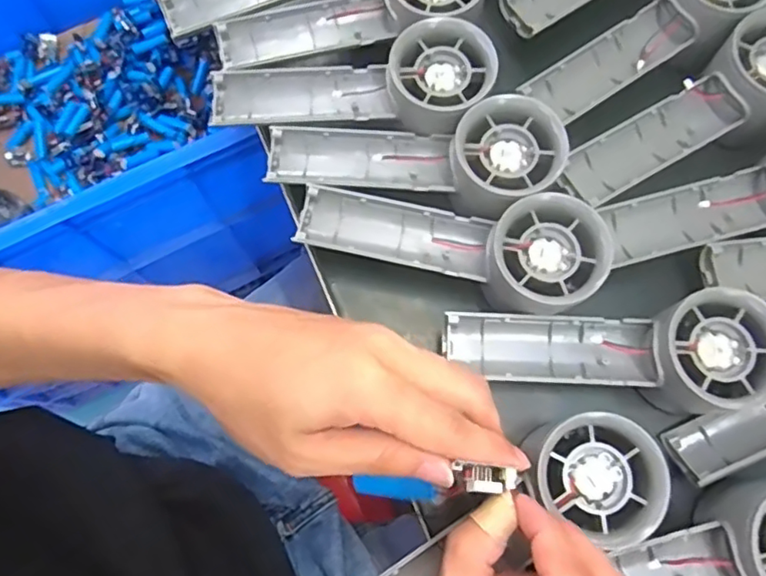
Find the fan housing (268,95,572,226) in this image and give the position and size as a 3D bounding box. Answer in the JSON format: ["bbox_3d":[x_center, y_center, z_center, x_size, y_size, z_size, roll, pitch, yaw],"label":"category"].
[{"bbox_3d":[0.015,-0.069,0.327,0.155,0.028,0.056,2,75,15],"label":"fan housing"}]

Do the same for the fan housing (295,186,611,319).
[{"bbox_3d":[0.034,-0.024,0.317,0.158,0.029,0.055,11,75,16],"label":"fan housing"}]

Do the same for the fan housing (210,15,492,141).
[{"bbox_3d":[-0.019,-0.110,0.337,0.156,0.027,0.054,-3,75,12],"label":"fan housing"}]

